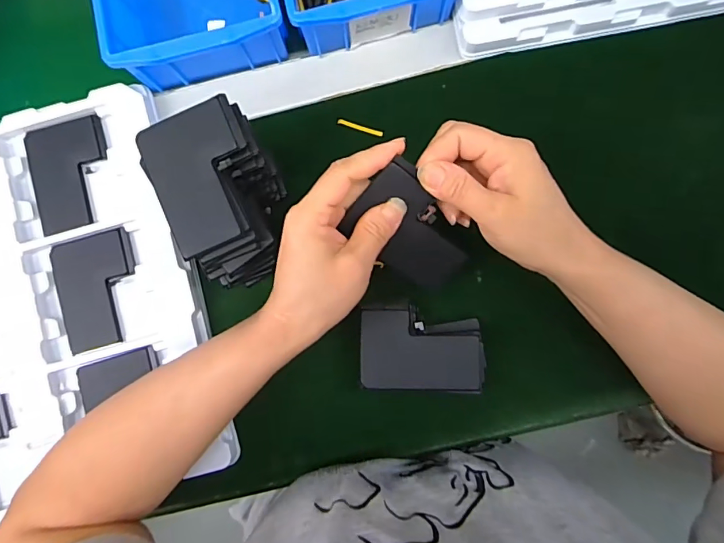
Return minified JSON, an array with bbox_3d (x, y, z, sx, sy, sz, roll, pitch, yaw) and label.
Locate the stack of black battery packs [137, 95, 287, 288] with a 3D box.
[{"bbox_3d":[-0.096,-0.051,0.328,0.075,0.083,0.109,-23,86,1],"label":"stack of black battery packs"}]

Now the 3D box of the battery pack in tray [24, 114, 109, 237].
[{"bbox_3d":[-0.241,-0.082,0.373,0.067,0.004,0.089,-16,86,0],"label":"battery pack in tray"}]

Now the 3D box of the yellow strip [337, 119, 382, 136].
[{"bbox_3d":[-0.001,-0.120,0.376,0.039,0.004,0.005,17,86,3],"label":"yellow strip"}]

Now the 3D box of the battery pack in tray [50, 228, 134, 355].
[{"bbox_3d":[-0.216,0.016,0.365,0.063,0.004,0.089,-14,86,0],"label":"battery pack in tray"}]

